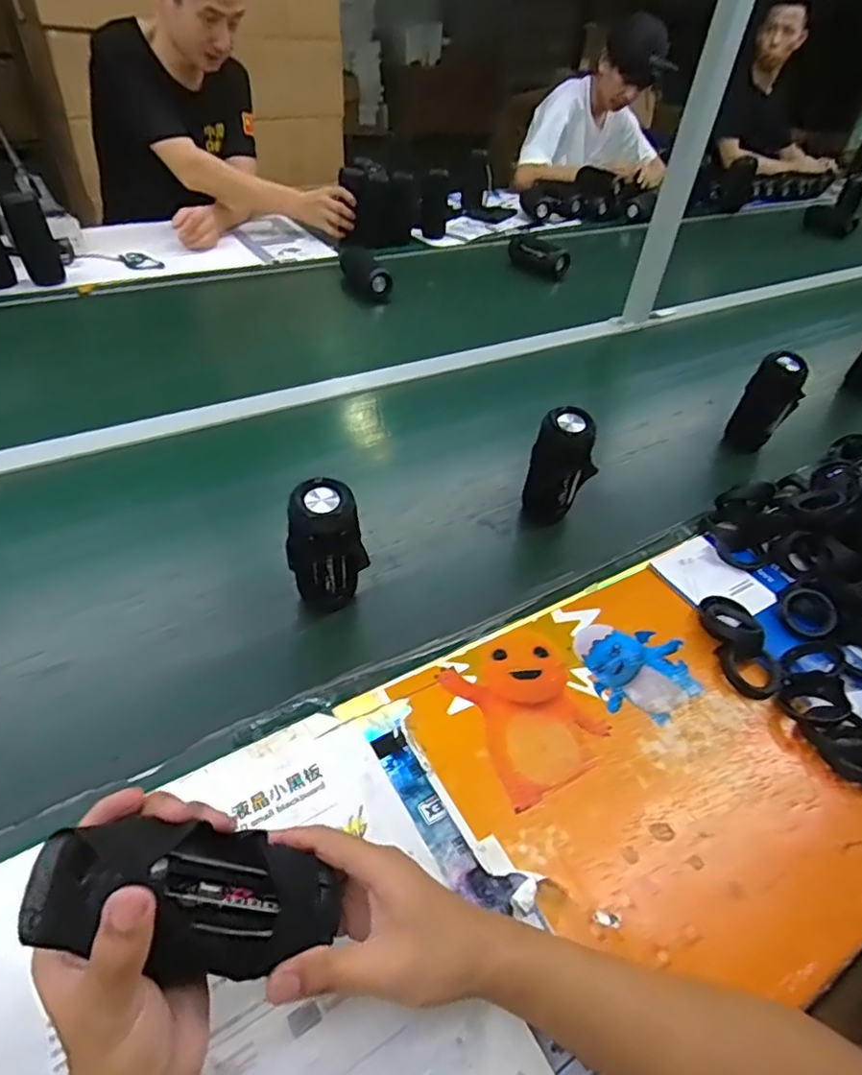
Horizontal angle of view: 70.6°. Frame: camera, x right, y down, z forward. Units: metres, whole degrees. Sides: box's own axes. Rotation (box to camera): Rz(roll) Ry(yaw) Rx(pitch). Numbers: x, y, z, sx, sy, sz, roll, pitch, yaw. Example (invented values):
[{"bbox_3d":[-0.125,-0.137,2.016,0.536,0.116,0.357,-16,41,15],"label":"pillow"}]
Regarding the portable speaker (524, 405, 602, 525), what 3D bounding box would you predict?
[{"bbox_3d":[0.160,-0.085,0.763,0.063,0.142,0.058,4,44,-4],"label":"portable speaker"}]

